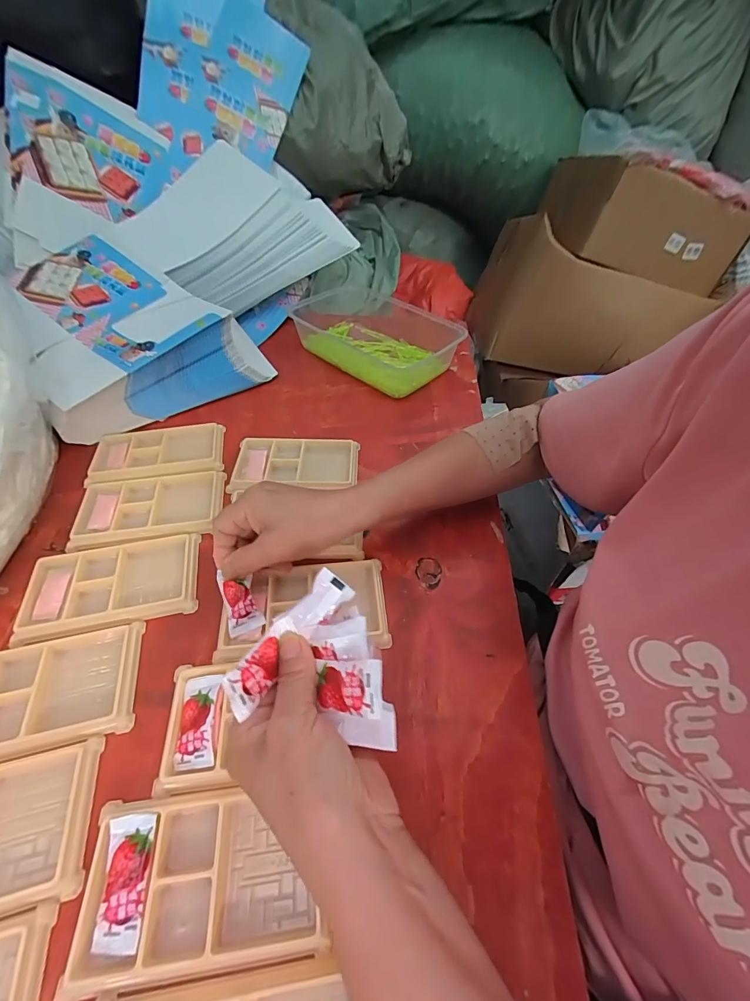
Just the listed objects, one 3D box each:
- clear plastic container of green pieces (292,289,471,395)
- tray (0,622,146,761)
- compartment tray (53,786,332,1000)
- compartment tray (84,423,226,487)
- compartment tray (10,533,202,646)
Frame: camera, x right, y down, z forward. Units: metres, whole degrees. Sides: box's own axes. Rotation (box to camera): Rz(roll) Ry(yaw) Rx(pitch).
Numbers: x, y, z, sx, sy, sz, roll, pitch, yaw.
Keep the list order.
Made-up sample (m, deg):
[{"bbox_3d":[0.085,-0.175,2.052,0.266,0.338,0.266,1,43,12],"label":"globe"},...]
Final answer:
[{"bbox_3d":[0.001,-0.244,0.587,0.145,0.063,0.238,-35,60,-28],"label":"clear plastic container of green pieces"},{"bbox_3d":[-0.245,0.137,0.282,0.132,0.010,0.080,-10,51,-12],"label":"tray"},{"bbox_3d":[-0.098,0.213,0.225,0.125,0.010,0.077,-3,50,-6],"label":"compartment tray"},{"bbox_3d":[-0.246,-0.055,0.447,0.135,0.013,0.081,-9,51,-11],"label":"compartment tray"},{"bbox_3d":[-0.228,0.071,0.343,0.135,0.010,0.079,-8,51,-10],"label":"compartment tray"}]

